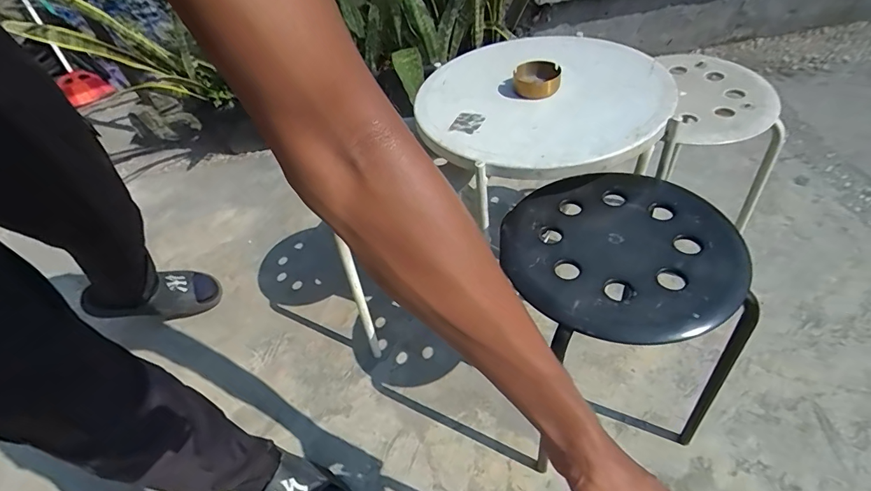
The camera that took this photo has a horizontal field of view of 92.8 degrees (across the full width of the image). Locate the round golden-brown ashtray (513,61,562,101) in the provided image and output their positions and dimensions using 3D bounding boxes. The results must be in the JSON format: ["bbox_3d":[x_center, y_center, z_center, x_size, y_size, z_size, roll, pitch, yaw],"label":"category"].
[{"bbox_3d":[0.172,-0.283,0.705,0.078,0.040,0.085,4,47,14],"label":"round golden-brown ashtray"}]

